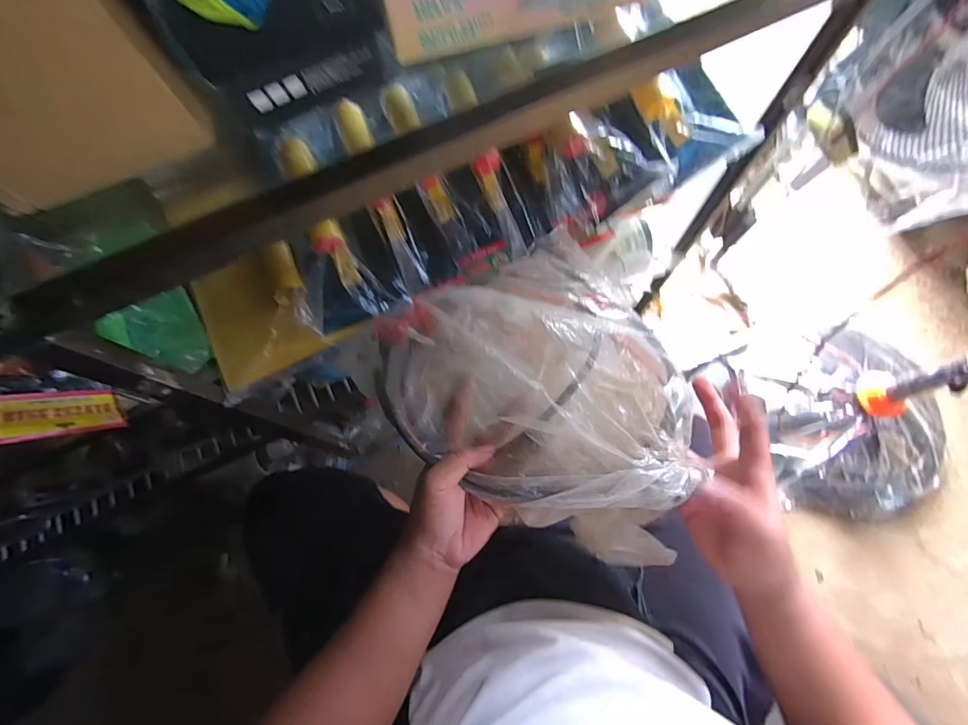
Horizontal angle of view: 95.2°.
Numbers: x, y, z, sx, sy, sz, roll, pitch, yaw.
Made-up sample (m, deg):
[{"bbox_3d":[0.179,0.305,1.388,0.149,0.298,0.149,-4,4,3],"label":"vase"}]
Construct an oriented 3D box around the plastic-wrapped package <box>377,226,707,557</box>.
[{"bbox_3d":[0.061,0.032,0.434,0.268,0.096,0.327,-27,74,-6],"label":"plastic-wrapped package"}]

